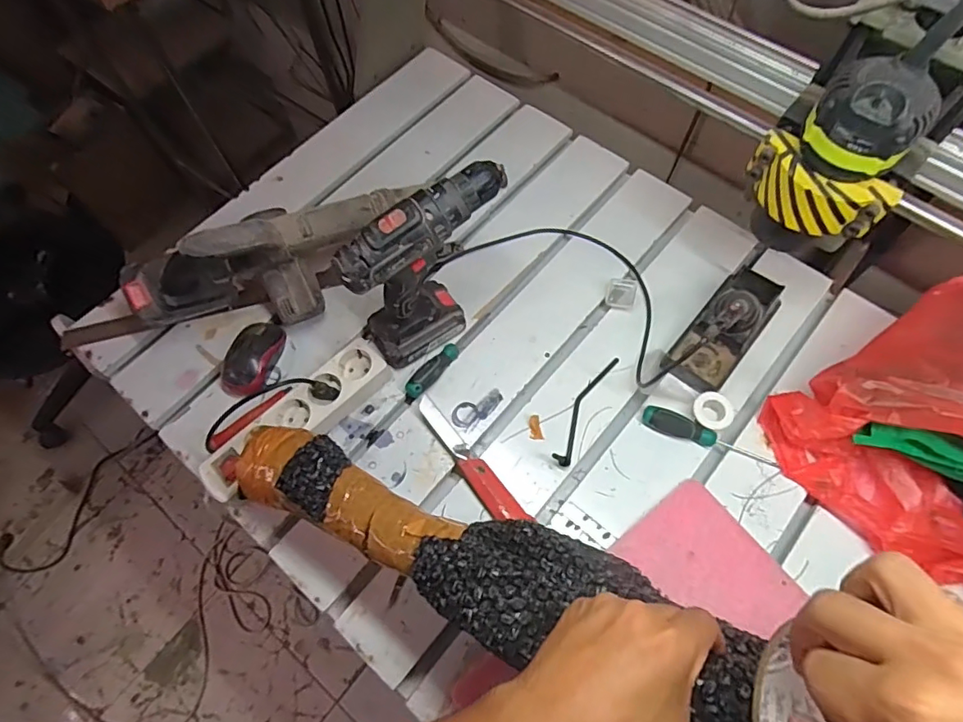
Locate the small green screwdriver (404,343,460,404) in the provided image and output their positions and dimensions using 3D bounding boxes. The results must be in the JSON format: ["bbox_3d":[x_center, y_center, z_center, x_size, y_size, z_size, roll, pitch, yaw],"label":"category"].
[{"bbox_3d":[-0.061,0.011,0.643,0.024,0.022,0.089,35,73,17],"label":"small green screwdriver"}]

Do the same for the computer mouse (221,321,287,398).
[{"bbox_3d":[-0.281,-0.005,0.654,0.059,0.033,0.100,19,69,11],"label":"computer mouse"}]

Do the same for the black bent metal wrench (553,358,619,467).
[{"bbox_3d":[0.121,0.052,0.620,0.024,0.016,0.146,25,70,13],"label":"black bent metal wrench"}]

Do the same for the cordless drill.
[{"bbox_3d":[-0.065,-0.104,0.589,0.090,0.213,0.179,39,74,18],"label":"cordless drill"}]

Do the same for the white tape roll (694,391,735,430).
[{"bbox_3d":[0.262,0.057,0.603,0.043,0.019,0.041,-1,66,3],"label":"white tape roll"}]

